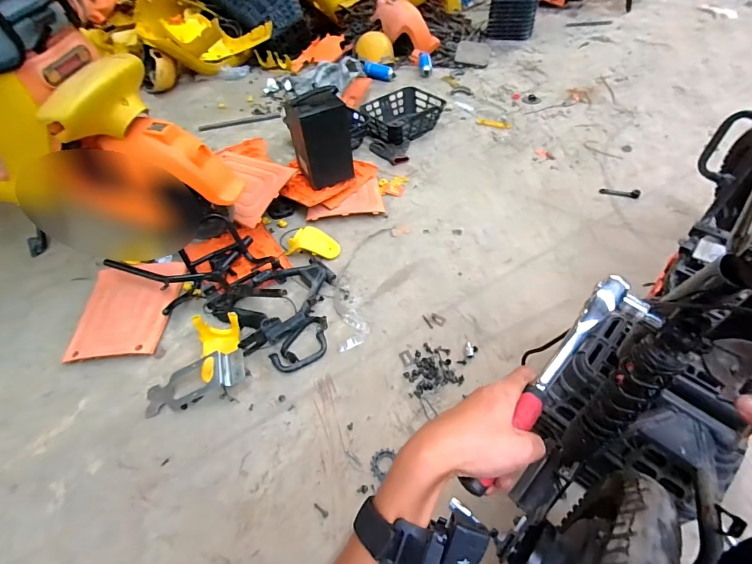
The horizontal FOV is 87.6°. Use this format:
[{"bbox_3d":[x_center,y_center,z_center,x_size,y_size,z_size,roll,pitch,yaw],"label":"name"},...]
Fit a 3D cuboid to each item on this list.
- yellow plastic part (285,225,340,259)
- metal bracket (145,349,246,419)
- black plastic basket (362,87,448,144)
[{"bbox_3d":[-0.195,-0.124,1.242,0.162,0.051,0.102,3,49,6],"label":"yellow plastic part"},{"bbox_3d":[-0.431,0.240,0.941,0.231,0.037,0.105,-22,52,2],"label":"metal bracket"},{"bbox_3d":[0.114,-0.744,1.727,0.342,0.089,0.268,-35,57,-23],"label":"black plastic basket"}]

